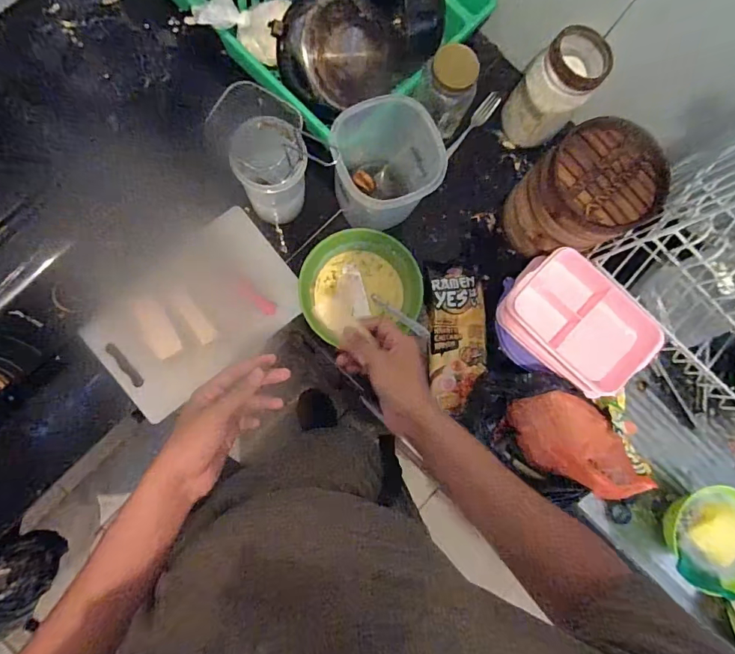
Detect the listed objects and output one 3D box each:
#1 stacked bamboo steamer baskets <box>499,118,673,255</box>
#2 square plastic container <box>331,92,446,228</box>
[{"bbox_3d":[0.298,-0.182,0.634,0.149,0.154,0.137,1,84,-7],"label":"stacked bamboo steamer baskets"},{"bbox_3d":[0.019,-0.217,0.641,0.134,0.170,0.137,-17,86,-8],"label":"square plastic container"}]

